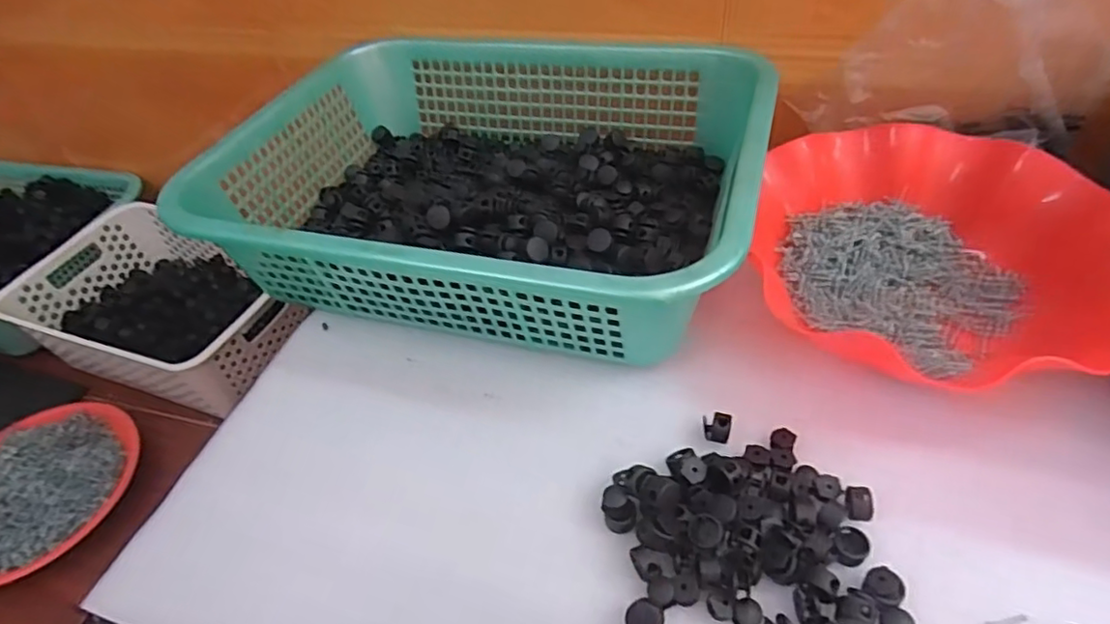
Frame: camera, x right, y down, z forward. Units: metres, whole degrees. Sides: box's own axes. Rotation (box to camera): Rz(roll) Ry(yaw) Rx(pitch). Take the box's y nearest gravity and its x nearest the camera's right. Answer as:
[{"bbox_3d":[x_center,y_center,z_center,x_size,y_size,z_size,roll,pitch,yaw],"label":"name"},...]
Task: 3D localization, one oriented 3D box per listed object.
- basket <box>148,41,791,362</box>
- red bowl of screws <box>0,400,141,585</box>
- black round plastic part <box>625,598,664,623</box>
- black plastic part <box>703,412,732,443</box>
[{"bbox_3d":[-0.046,-0.111,0.469,0.380,0.089,0.281,9,49,16],"label":"basket"},{"bbox_3d":[-0.520,0.169,0.618,0.181,0.038,0.190,-4,47,4],"label":"red bowl of screws"},{"bbox_3d":[0.042,0.144,0.291,0.017,0.008,0.017,-4,47,4],"label":"black round plastic part"},{"bbox_3d":[0.093,0.065,0.353,0.016,0.010,0.016,1,47,9],"label":"black plastic part"}]

